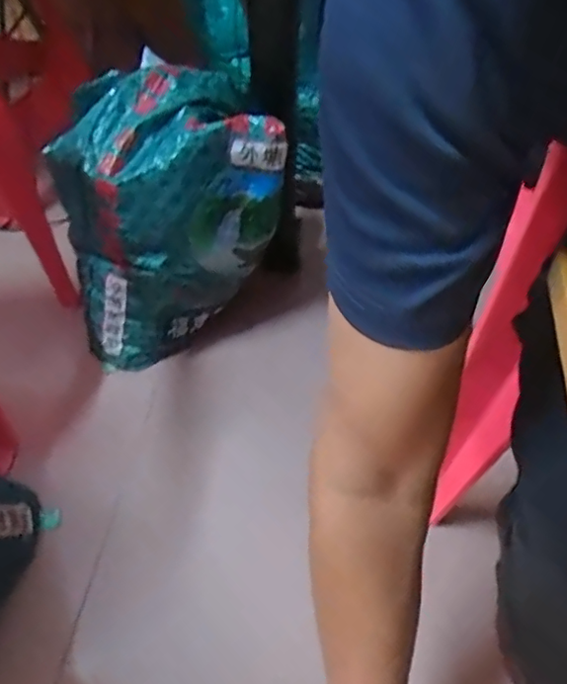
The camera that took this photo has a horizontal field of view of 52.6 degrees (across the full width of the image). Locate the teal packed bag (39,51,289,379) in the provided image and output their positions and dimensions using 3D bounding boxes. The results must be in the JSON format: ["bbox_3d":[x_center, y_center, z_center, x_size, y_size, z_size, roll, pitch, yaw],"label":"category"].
[{"bbox_3d":[-0.186,-0.202,0.850,0.287,0.311,0.272,-22,52,-19],"label":"teal packed bag"}]

